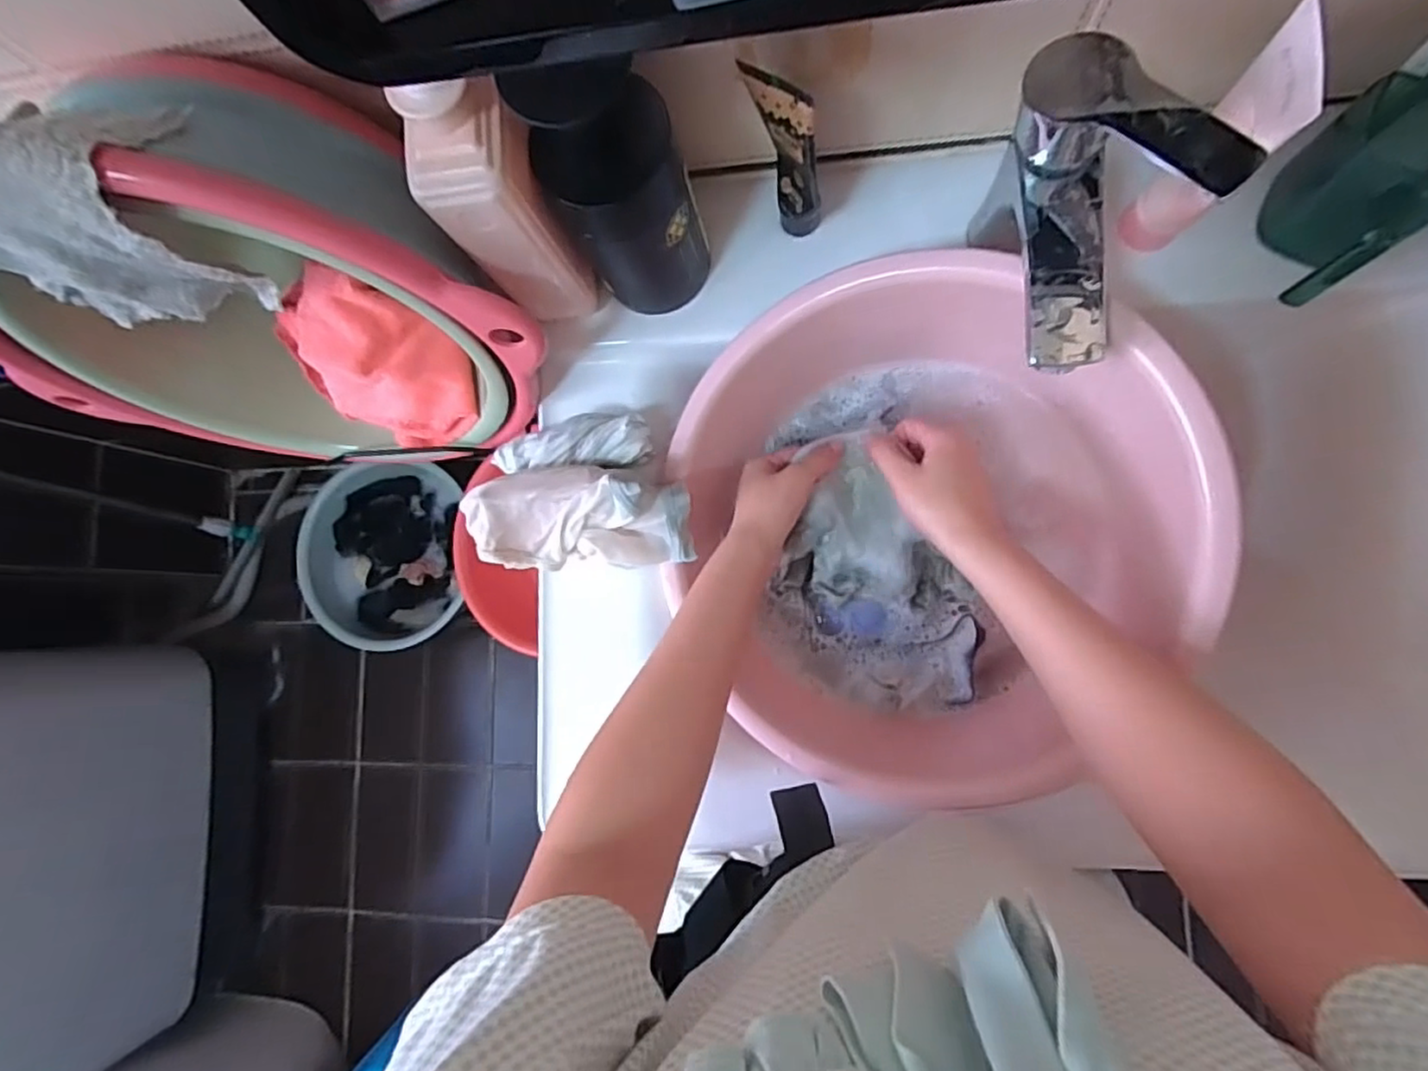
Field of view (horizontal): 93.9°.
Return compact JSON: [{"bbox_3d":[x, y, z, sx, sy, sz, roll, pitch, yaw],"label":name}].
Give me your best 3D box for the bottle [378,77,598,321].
[{"bbox_3d":[-0.121,-0.189,0.409,0.062,0.185,0.045,-14,83,7],"label":"bottle"}]

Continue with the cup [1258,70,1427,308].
[{"bbox_3d":[0.385,-0.208,0.393,0.109,0.088,0.079,-41,80,3],"label":"cup"}]

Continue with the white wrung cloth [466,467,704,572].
[{"bbox_3d":[-0.092,-0.012,0.460,0.153,0.052,0.067,2,85,-5],"label":"white wrung cloth"}]

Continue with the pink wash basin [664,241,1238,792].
[{"bbox_3d":[0.136,0.011,0.451,0.310,0.162,0.291,-1,84,8],"label":"pink wash basin"}]

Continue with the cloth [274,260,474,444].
[{"bbox_3d":[-0.277,-0.138,0.553,0.164,0.047,0.128,37,116,-15],"label":"cloth"}]

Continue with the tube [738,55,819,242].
[{"bbox_3d":[0.048,-0.239,0.420,0.046,0.144,0.021,39,91,10],"label":"tube"}]

